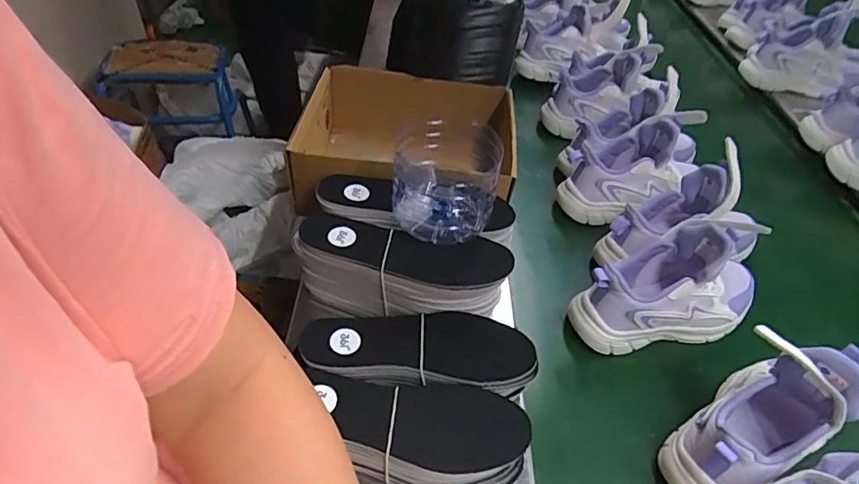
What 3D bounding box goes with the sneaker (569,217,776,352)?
[{"bbox_3d":[0.279,0.046,0.563,0.230,0.138,0.080,-6,40,-9],"label":"sneaker"}]

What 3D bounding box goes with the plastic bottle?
[{"bbox_3d":[0.016,-0.070,0.527,0.106,0.095,0.111,2,39,1],"label":"plastic bottle"}]

